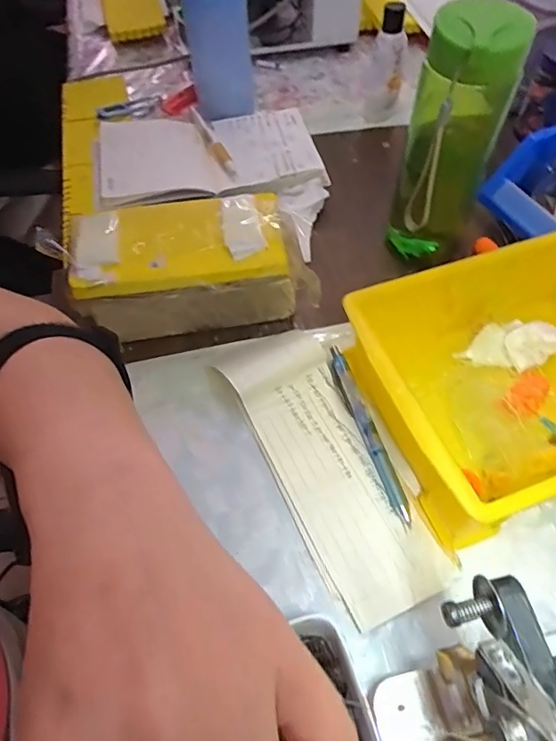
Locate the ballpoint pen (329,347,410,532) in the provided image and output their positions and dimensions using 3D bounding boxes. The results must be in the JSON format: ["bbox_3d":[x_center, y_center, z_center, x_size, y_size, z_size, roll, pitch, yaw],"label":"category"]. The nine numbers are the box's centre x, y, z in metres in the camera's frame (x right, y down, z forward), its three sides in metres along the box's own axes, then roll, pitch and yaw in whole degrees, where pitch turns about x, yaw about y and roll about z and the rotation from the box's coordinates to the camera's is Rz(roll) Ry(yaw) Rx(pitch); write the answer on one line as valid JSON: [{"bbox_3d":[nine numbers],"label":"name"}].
[{"bbox_3d":[0.064,0.042,0.389,0.014,0.014,0.141,-14,57,-8],"label":"ballpoint pen"}]

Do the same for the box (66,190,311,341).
[{"bbox_3d":[-0.067,-0.077,0.429,0.183,0.092,0.078,-10,56,-6],"label":"box"}]

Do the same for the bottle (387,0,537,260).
[{"bbox_3d":[0.132,-0.158,0.426,0.065,0.216,0.054,10,56,8],"label":"bottle"}]

